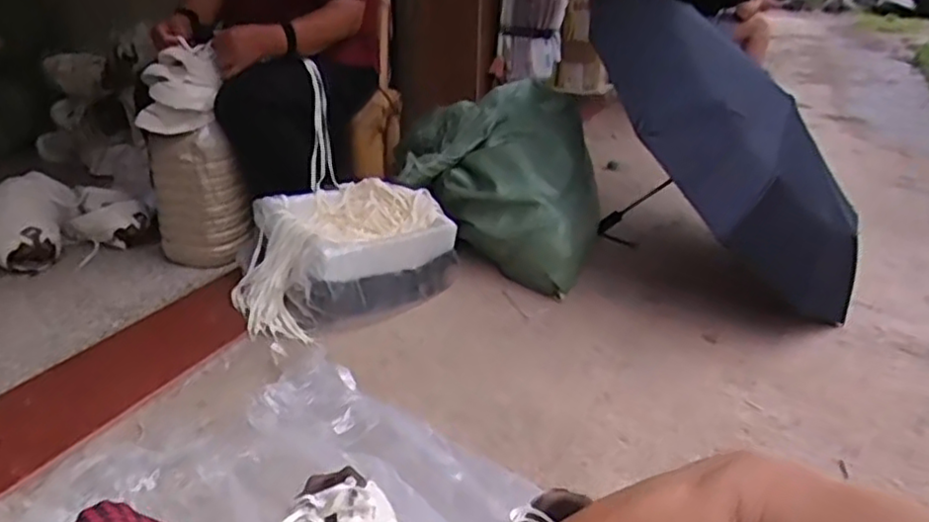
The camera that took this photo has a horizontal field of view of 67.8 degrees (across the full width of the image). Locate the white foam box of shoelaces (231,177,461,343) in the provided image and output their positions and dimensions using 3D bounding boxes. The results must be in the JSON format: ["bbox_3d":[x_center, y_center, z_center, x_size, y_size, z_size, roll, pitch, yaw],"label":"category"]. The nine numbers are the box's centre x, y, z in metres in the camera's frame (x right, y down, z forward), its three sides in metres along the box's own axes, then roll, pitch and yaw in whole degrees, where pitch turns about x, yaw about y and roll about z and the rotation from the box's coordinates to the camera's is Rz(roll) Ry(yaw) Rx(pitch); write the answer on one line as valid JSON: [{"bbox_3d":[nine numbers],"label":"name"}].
[{"bbox_3d":[-0.241,-0.011,1.417,0.431,0.214,0.259,-18,30,-38],"label":"white foam box of shoelaces"}]

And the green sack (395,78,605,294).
[{"bbox_3d":[0.080,-0.192,1.676,0.464,0.360,0.471,1,23,-2],"label":"green sack"}]

